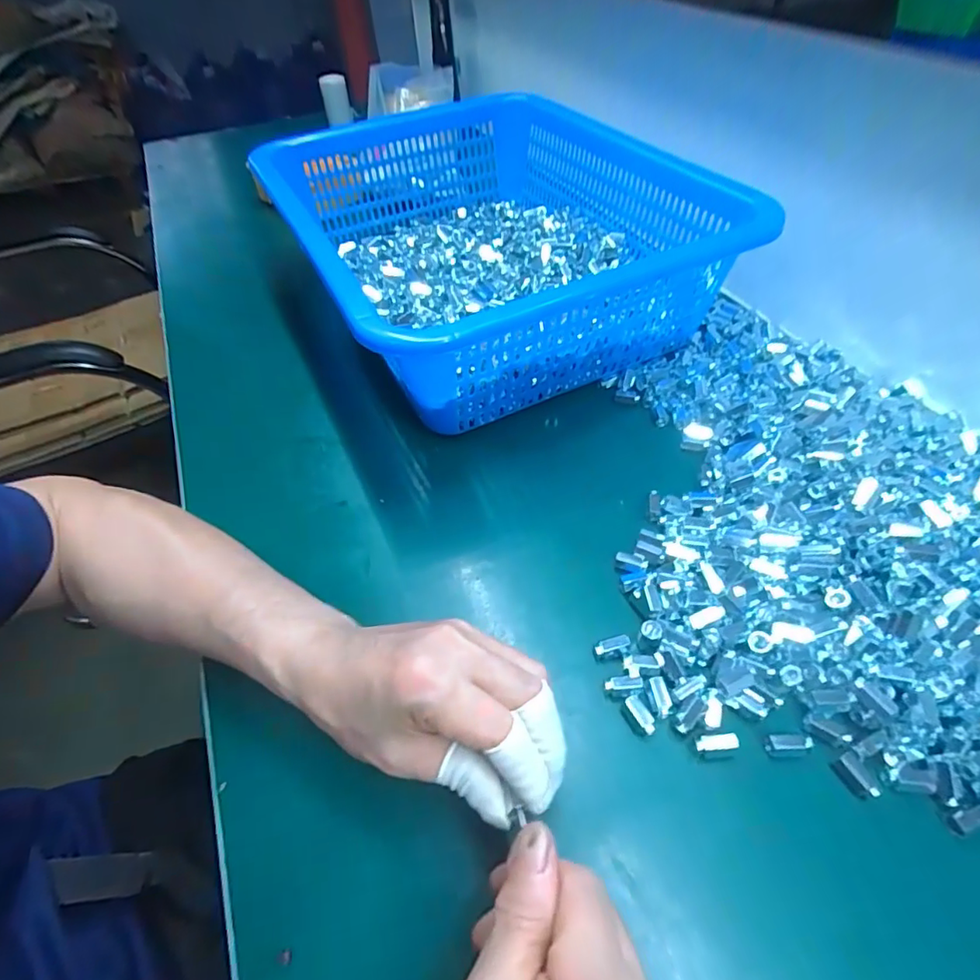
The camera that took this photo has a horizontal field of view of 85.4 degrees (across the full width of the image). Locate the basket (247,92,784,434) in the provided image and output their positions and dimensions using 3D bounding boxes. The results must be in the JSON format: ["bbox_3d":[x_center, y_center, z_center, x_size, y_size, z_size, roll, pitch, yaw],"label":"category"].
[{"bbox_3d":[-0.004,-0.263,0.551,0.359,0.126,0.471,-21,52,-13],"label":"basket"}]

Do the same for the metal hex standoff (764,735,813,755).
[{"bbox_3d":[0.161,0.137,0.285,0.023,0.007,0.009,-1,50,4],"label":"metal hex standoff"}]

